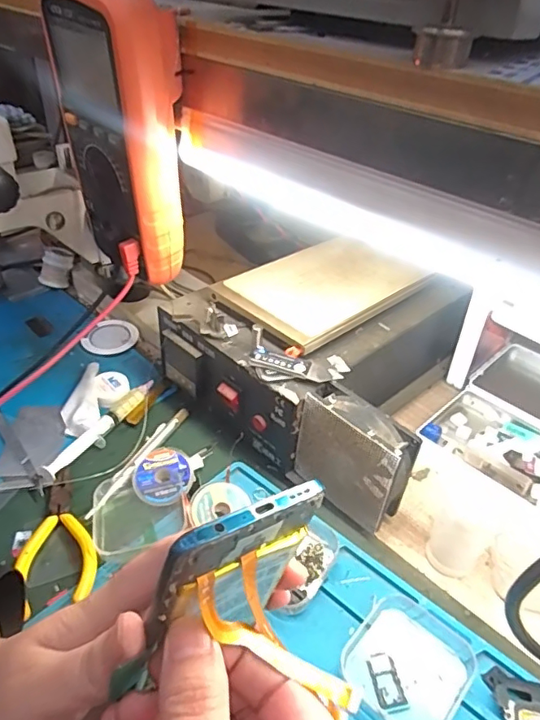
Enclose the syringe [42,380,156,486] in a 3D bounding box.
[{"bbox_3d":[-0.140,0.057,0.450,0.015,0.012,0.128,21,42,22],"label":"syringe"}]

